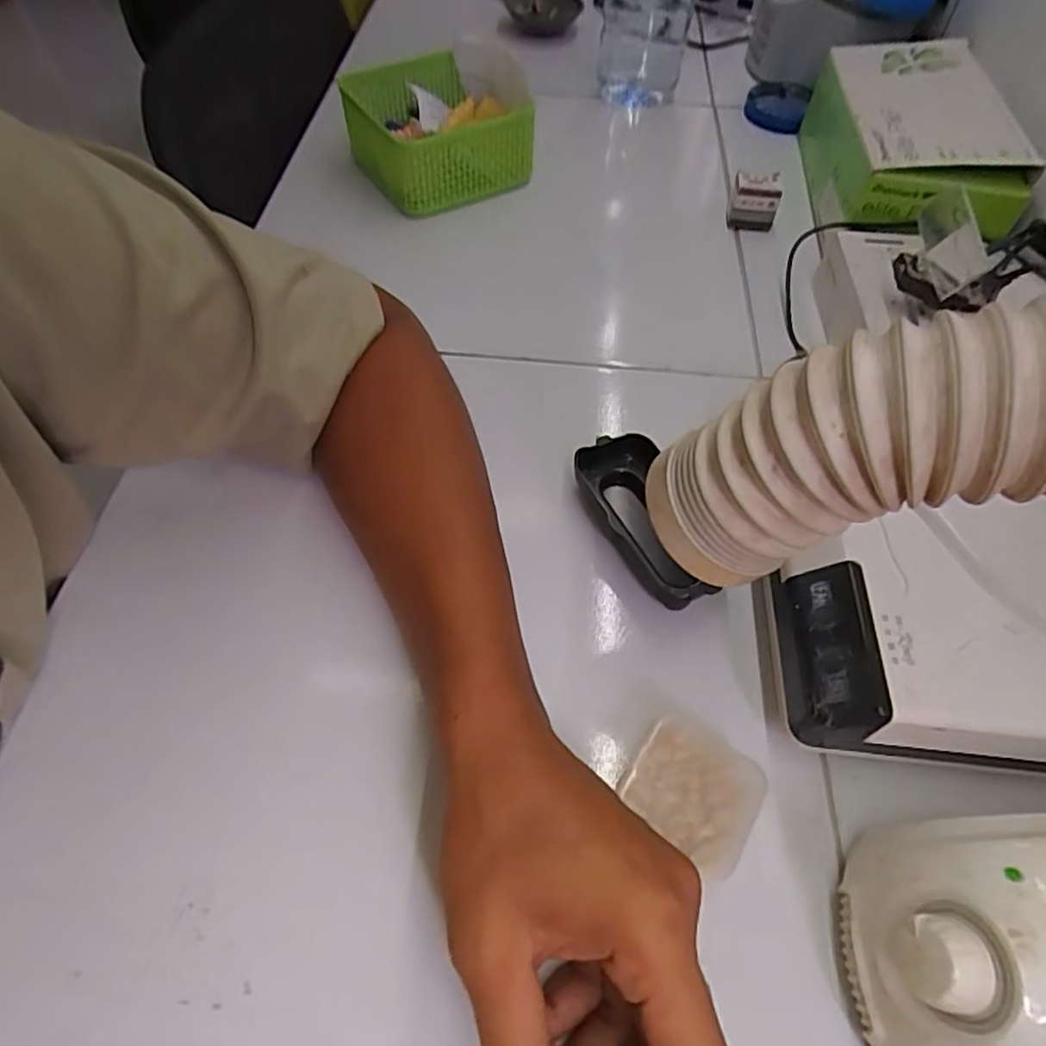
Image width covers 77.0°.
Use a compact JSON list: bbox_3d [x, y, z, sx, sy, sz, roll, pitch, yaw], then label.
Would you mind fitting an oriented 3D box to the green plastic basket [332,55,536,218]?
[{"bbox_3d":[-0.076,-0.335,0.565,0.132,0.076,0.140,1,57,-2],"label":"green plastic basket"}]

